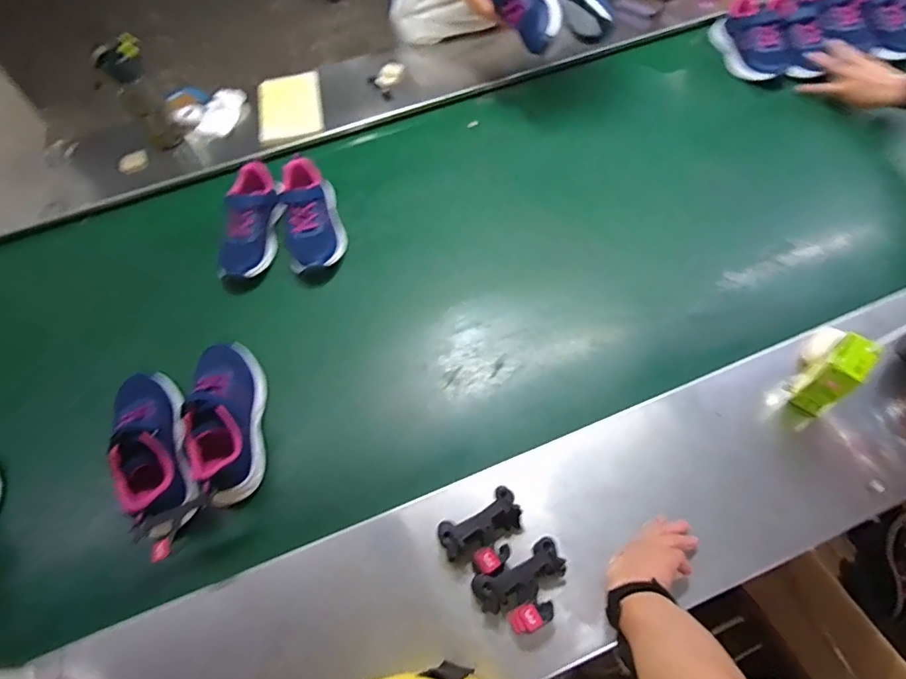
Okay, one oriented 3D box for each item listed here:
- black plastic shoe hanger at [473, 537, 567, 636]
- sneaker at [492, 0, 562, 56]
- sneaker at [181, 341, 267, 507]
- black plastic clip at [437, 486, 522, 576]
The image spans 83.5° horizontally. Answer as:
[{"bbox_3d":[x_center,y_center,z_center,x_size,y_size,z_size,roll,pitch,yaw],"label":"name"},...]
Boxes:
[{"bbox_3d":[0.085,0.290,0.587,0.107,0.033,0.074,-25,62,-11],"label":"black plastic shoe hanger"},{"bbox_3d":[0.139,-0.640,0.963,0.102,0.075,0.223,-17,75,-7],"label":"sneaker"},{"bbox_3d":[-0.325,0.108,0.724,0.086,0.075,0.242,-10,60,-3],"label":"sneaker"},{"bbox_3d":[0.042,0.242,0.620,0.105,0.044,0.081,-28,63,-12],"label":"black plastic clip"}]

